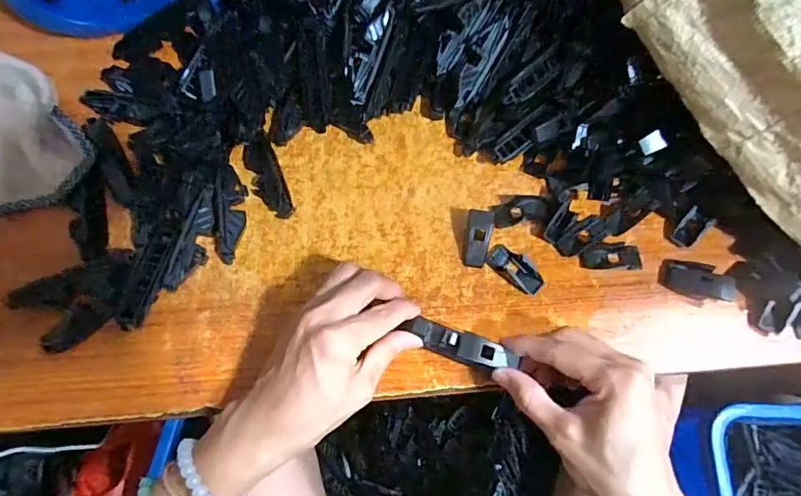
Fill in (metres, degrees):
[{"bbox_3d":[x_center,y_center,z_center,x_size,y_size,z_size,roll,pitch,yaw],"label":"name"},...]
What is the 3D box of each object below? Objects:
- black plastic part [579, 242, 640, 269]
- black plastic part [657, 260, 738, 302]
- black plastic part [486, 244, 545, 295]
[{"bbox_3d":[0.155,0.006,0.350,0.044,0.006,0.019,0,71,-2],"label":"black plastic part"},{"bbox_3d":[0.212,0.023,0.342,0.047,0.014,0.026,9,62,26],"label":"black plastic part"},{"bbox_3d":[0.082,0.015,0.343,0.043,0.010,0.020,41,75,11],"label":"black plastic part"}]

